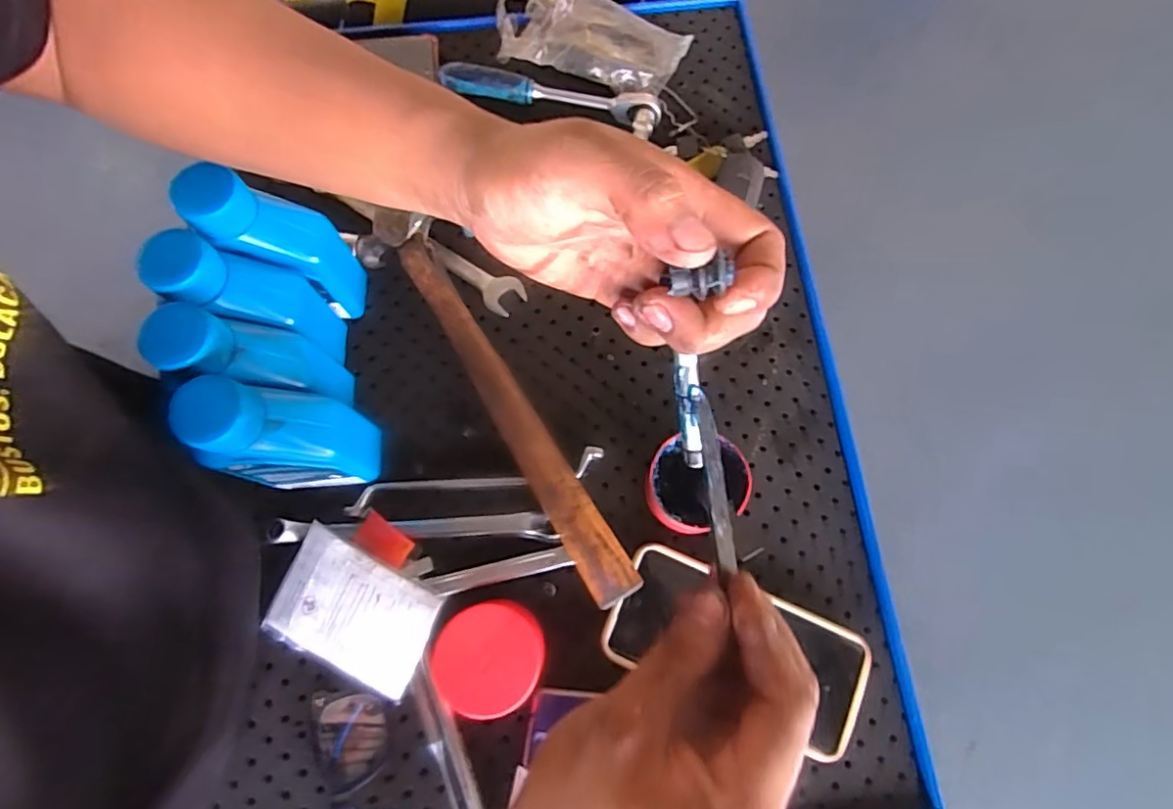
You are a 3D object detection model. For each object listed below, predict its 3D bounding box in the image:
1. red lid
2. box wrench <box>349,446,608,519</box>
[{"bbox_3d":[-0.060,0.154,0.363,0.064,0.010,0.064,0,74,-1],"label":"red lid"},{"bbox_3d":[-0.080,0.055,0.429,0.185,0.015,0.023,-9,75,-4],"label":"box wrench"}]

